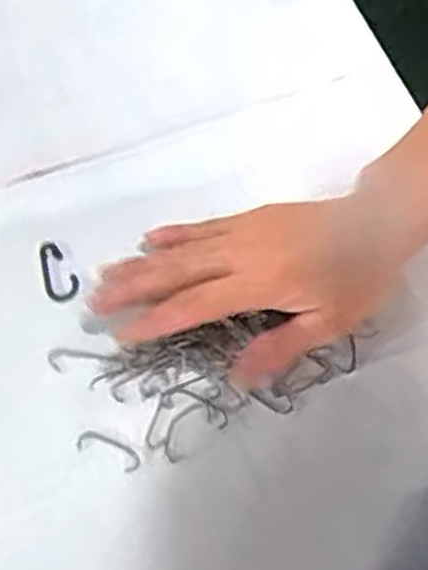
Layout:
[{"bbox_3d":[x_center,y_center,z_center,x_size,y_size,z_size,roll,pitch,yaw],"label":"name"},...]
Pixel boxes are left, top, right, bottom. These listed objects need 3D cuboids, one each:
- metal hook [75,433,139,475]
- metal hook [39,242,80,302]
[{"bbox_3d":[-0.054,0.084,0.405,0.034,0.004,0.012,23,69,9],"label":"metal hook"},{"bbox_3d":[-0.088,-0.007,0.442,0.018,0.004,0.035,-31,71,-12],"label":"metal hook"}]

